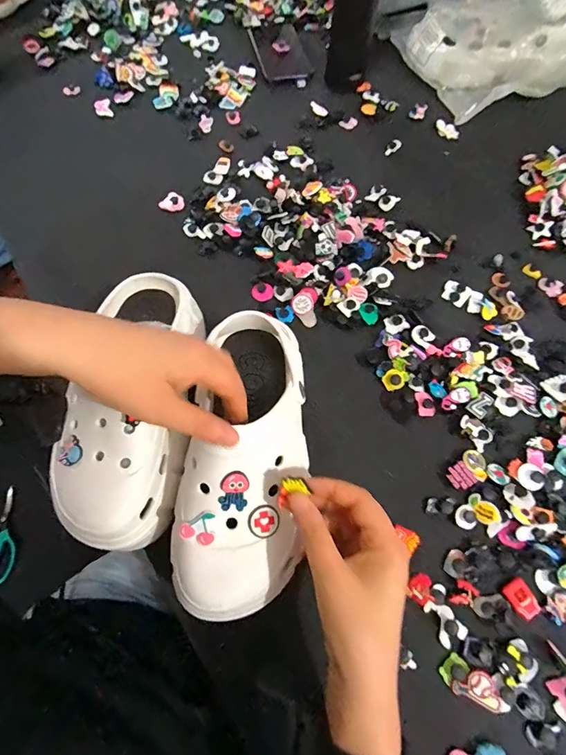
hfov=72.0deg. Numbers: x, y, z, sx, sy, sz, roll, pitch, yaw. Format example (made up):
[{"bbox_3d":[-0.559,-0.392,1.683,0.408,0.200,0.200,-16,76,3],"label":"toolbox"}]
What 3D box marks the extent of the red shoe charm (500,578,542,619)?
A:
[{"bbox_3d":[0.207,0.191,0.336,0.021,0.005,0.028,-29,70,-13],"label":"red shoe charm"}]

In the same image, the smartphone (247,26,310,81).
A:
[{"bbox_3d":[-0.006,-0.565,0.672,0.082,0.012,0.169,-11,67,-6],"label":"smartphone"}]

